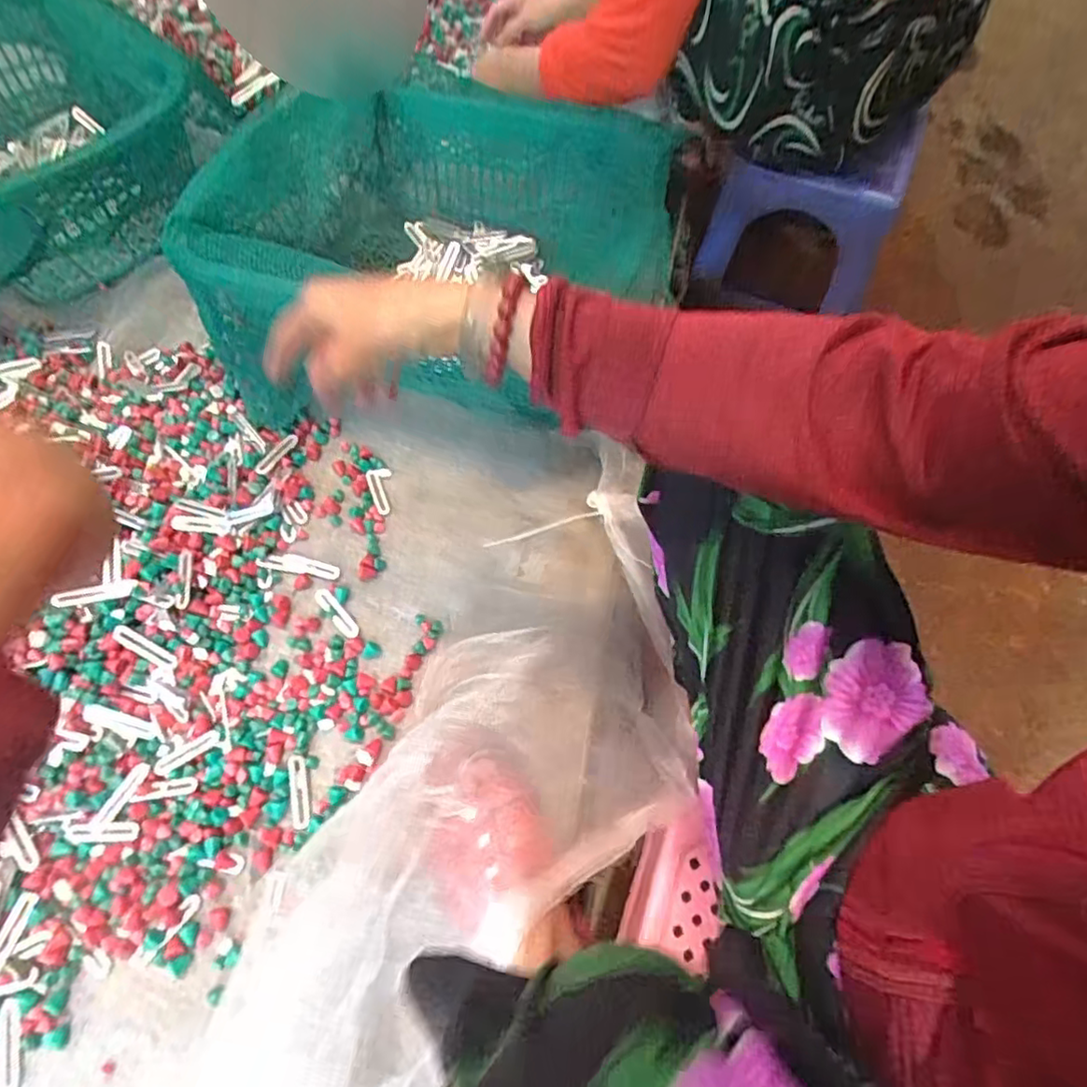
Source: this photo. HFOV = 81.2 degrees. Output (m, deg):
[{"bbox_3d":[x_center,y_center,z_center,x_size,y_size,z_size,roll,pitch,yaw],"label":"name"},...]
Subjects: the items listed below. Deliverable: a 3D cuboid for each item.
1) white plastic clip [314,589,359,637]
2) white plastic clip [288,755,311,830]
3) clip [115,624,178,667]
[{"bbox_3d":[-0.197,0.066,0.602,0.014,0.004,0.059,-40,72,-17],"label":"white plastic clip"},{"bbox_3d":[-0.207,0.210,0.538,0.014,0.004,0.059,-12,66,-6],"label":"white plastic clip"},{"bbox_3d":[-0.358,0.093,0.572,0.058,0.004,0.014,35,68,-9],"label":"clip"}]

